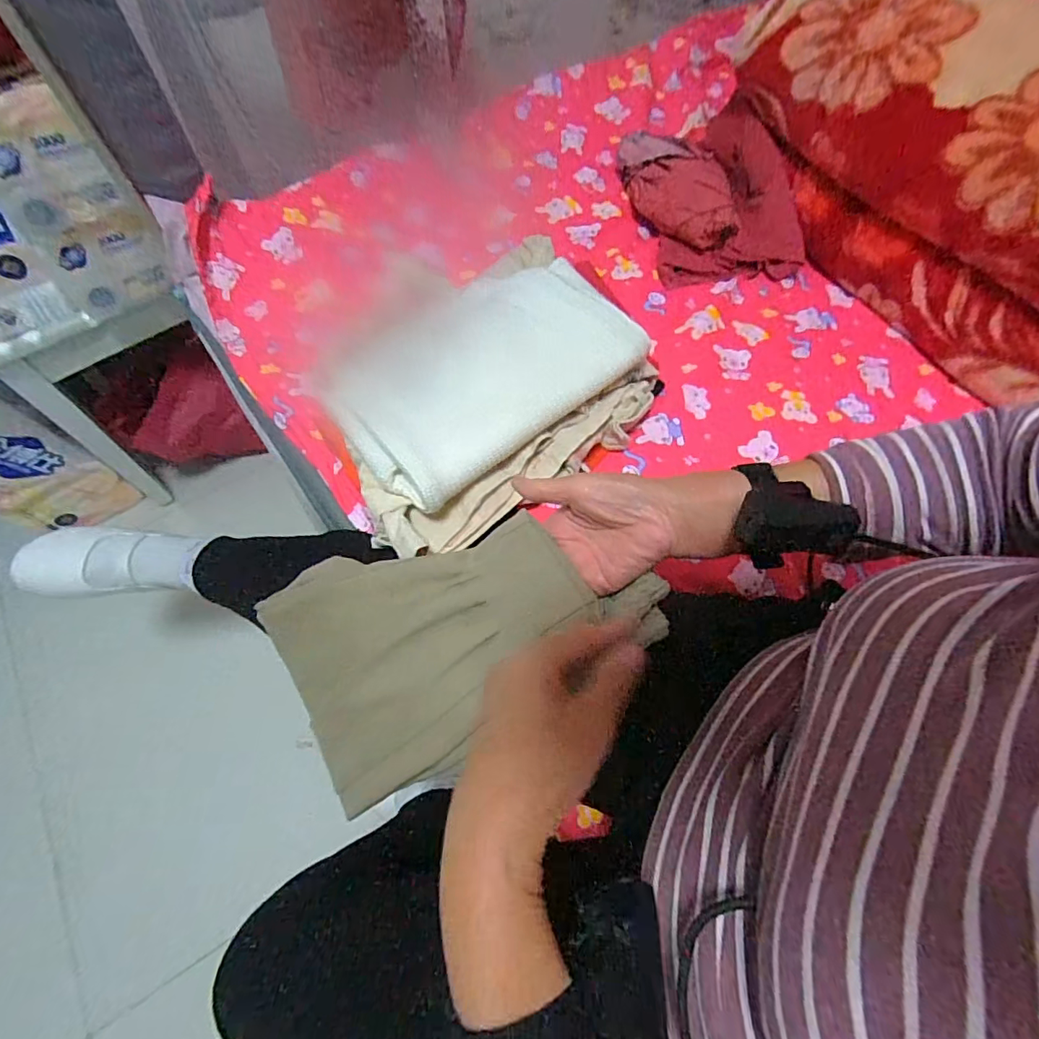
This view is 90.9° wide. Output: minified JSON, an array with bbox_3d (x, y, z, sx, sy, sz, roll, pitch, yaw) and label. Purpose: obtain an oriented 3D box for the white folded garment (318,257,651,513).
[{"bbox_3d":[-0.047,-0.177,0.553,0.323,0.040,0.229,-37,69,-15],"label":"white folded garment"}]

